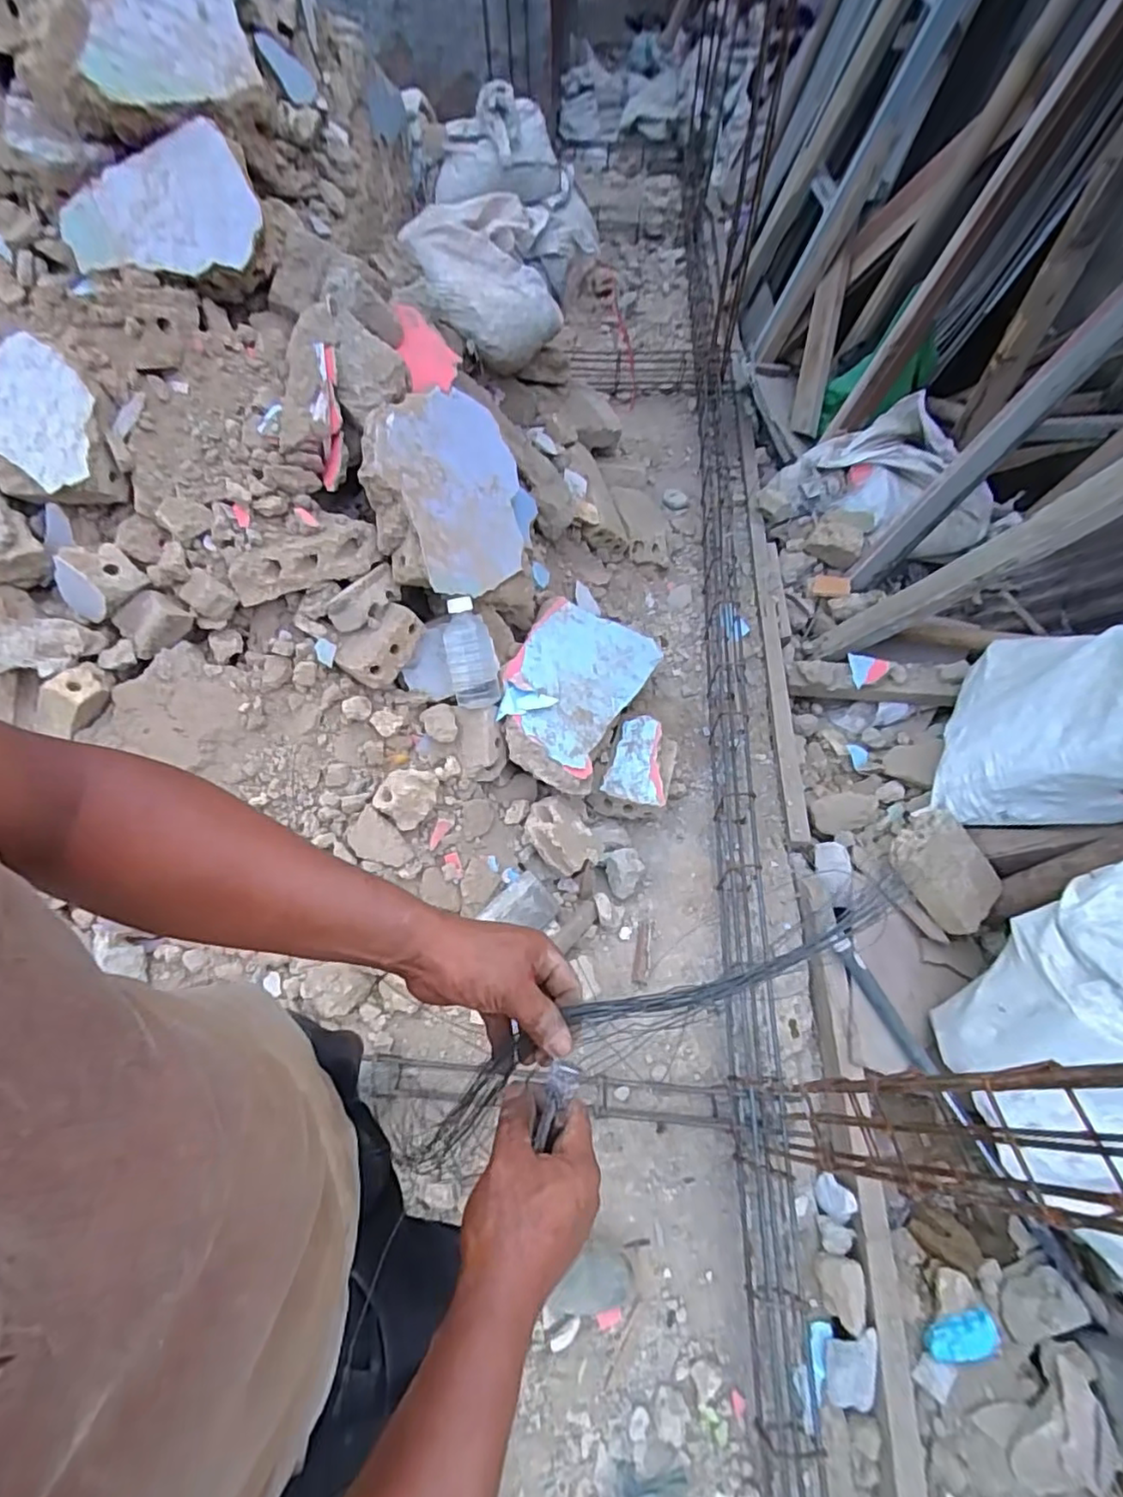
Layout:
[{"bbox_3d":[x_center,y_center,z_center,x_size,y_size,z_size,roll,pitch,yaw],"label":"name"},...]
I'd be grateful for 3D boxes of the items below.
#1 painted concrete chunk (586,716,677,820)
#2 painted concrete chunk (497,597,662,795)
[{"bbox_3d":[0.198,0.067,1.586,0.180,0.132,0.283,22,61,13],"label":"painted concrete chunk"},{"bbox_3d":[0.020,-0.152,1.528,0.316,0.110,0.524,38,53,-11],"label":"painted concrete chunk"}]

